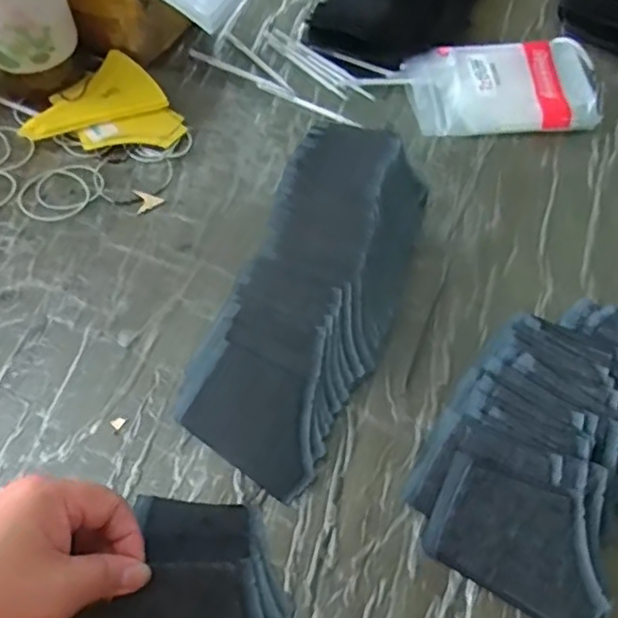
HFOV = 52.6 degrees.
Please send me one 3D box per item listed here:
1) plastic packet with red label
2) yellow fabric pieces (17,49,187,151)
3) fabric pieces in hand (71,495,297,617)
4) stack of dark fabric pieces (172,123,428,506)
[{"bbox_3d":[0.182,-0.206,0.591,0.171,0.033,0.096,-5,60,-6],"label":"plastic packet with red label"},{"bbox_3d":[-0.173,-0.174,0.558,0.114,0.013,0.122,29,62,13],"label":"yellow fabric pieces"},{"bbox_3d":[-0.064,0.160,0.351,0.119,0.027,0.102,11,59,3],"label":"fabric pieces in hand"},{"bbox_3d":[0.004,-0.020,0.449,0.120,0.048,0.272,22,60,10],"label":"stack of dark fabric pieces"}]

